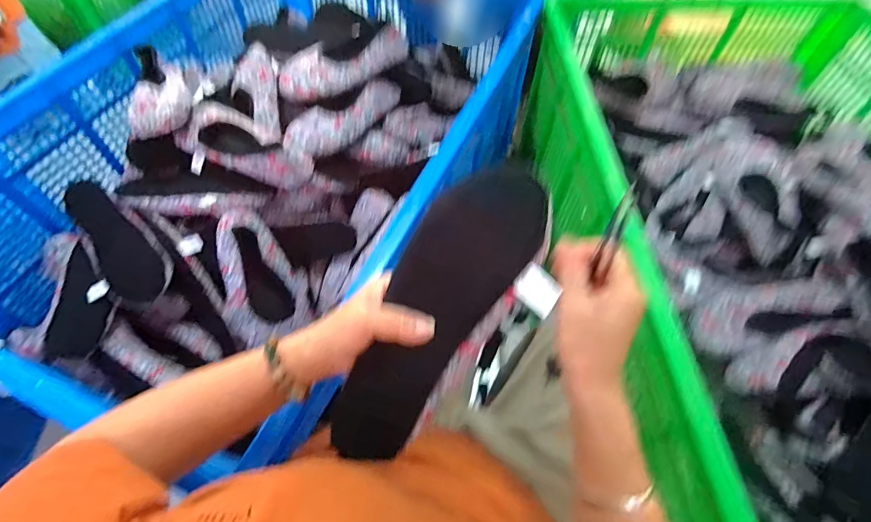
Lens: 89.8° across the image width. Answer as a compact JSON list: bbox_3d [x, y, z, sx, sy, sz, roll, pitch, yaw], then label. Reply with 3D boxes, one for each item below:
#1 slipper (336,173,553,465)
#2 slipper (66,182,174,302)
[{"bbox_3d":[-0.002,0.046,0.347,0.090,0.017,0.254,32,99,18],"label":"slipper"},{"bbox_3d":[-0.530,-0.038,0.714,0.095,0.031,0.258,-40,79,-23],"label":"slipper"}]

